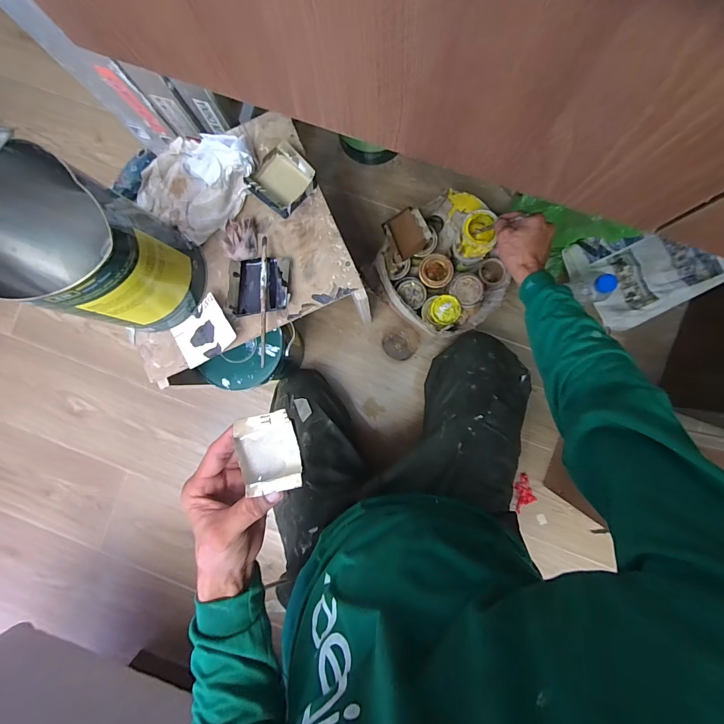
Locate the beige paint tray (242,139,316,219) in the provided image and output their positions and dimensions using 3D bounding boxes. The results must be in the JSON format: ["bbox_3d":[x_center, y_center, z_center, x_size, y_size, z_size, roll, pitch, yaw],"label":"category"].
[{"bbox_3d":[-0.121,-0.271,0.529,0.085,0.033,0.088,41,91,3],"label":"beige paint tray"}]

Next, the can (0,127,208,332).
[{"bbox_3d":[-0.317,-0.130,0.389,0.170,0.299,0.161,0,88,3],"label":"can"}]

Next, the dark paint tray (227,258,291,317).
[{"bbox_3d":[-0.149,-0.113,0.523,0.083,0.032,0.083,-2,88,3],"label":"dark paint tray"}]

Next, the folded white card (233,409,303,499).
[{"bbox_3d":[-0.081,0.077,0.308,0.052,0.023,0.064,-15,88,2],"label":"folded white card"}]

